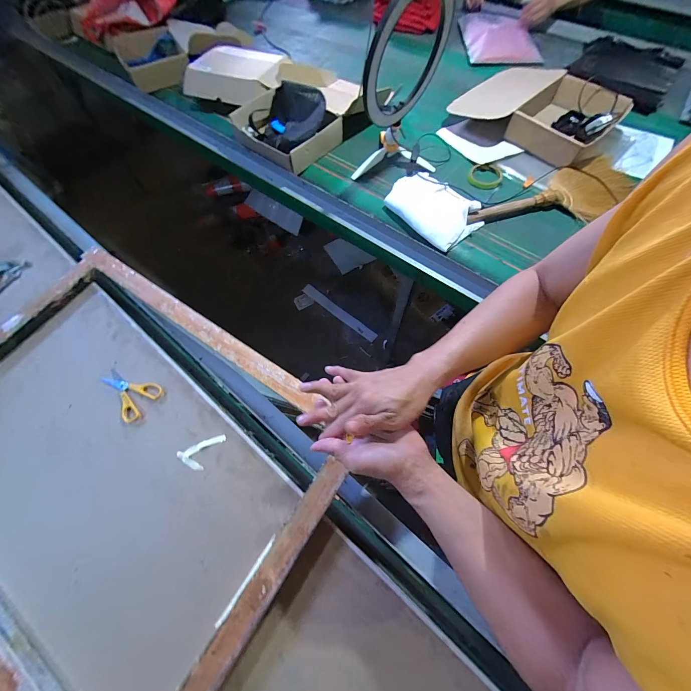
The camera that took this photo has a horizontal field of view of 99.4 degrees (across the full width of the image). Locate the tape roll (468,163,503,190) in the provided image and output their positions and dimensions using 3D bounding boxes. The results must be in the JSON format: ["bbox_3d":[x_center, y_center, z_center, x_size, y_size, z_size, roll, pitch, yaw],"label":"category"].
[{"bbox_3d":[0.384,-0.462,0.802,0.088,0.014,0.097,13,67,9],"label":"tape roll"}]

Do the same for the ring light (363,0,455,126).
[{"bbox_3d":[0.140,-0.627,0.621,0.242,0.247,0.037,-41,81,-6],"label":"ring light"}]

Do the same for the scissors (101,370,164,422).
[{"bbox_3d":[-0.408,0.081,0.551,0.121,0.013,0.077,33,70,14],"label":"scissors"}]

